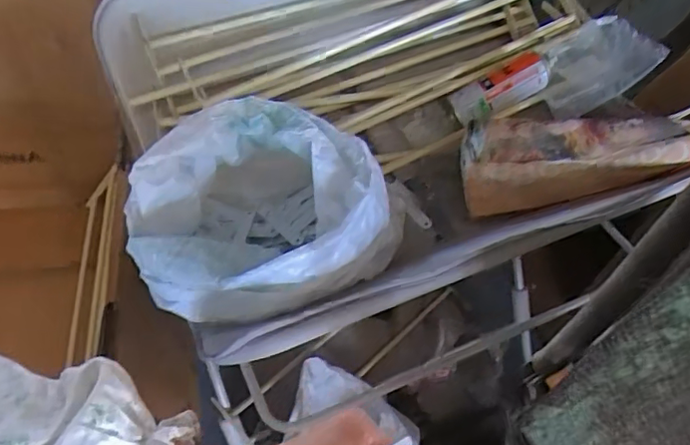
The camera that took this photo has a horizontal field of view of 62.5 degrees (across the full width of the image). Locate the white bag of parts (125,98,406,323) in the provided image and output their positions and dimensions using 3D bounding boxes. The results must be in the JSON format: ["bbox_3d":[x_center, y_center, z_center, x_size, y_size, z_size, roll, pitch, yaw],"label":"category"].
[{"bbox_3d":[-0.106,0.006,0.680,0.273,0.184,0.260,36,57,20],"label":"white bag of parts"}]

